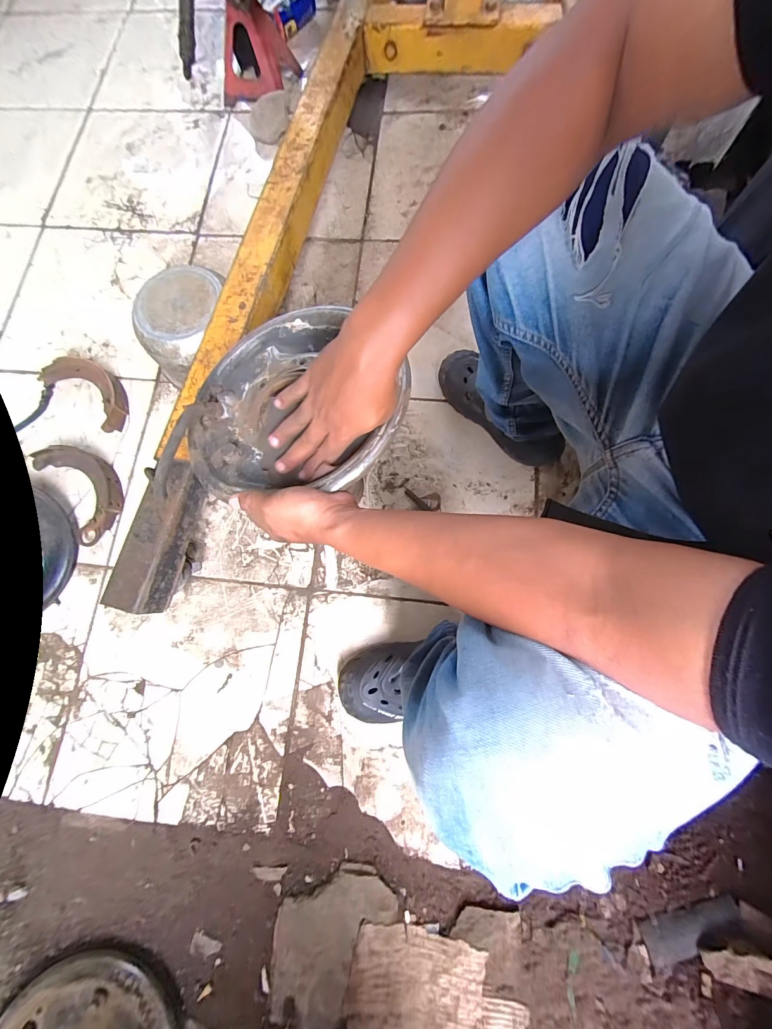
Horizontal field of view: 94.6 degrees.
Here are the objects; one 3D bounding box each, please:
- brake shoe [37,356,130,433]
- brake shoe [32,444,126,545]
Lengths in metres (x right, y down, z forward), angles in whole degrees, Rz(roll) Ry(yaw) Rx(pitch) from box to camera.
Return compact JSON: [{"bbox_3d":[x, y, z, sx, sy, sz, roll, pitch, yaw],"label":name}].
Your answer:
[{"bbox_3d":[-0.624,-0.265,0.756,0.218,0.035,0.098,36,80,7],"label":"brake shoe"},{"bbox_3d":[-0.598,-0.056,0.709,0.115,0.032,0.216,-36,80,-7],"label":"brake shoe"}]

